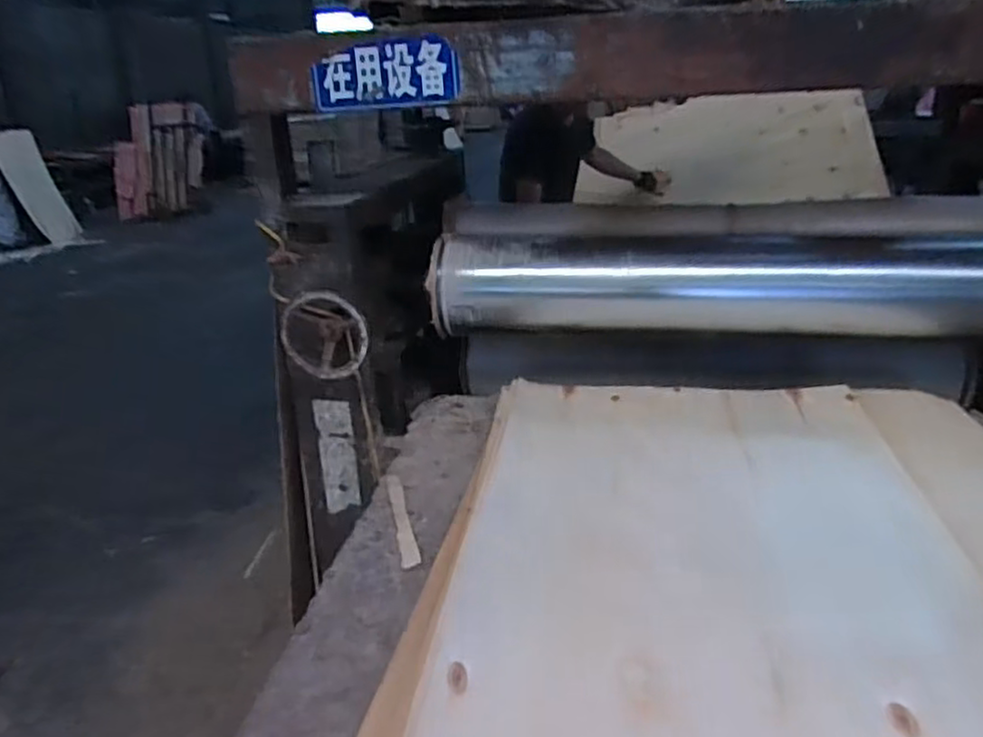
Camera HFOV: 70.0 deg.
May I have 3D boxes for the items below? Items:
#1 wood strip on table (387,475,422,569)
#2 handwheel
[{"bbox_3d":[-0.145,0.240,1.131,0.029,0.008,0.242,-7,23,-12],"label":"wood strip on table"},{"bbox_3d":[-0.303,-0.058,1.279,0.163,0.160,0.039,1,23,9],"label":"handwheel"}]

